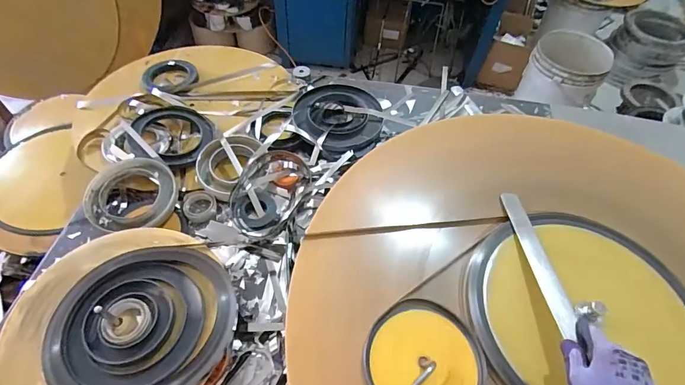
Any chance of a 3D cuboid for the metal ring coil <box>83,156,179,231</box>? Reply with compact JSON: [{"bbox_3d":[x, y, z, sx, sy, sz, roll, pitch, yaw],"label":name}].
[{"bbox_3d":[-0.358,0.003,0.658,0.138,0.037,0.134,1,53,-1],"label":"metal ring coil"}]

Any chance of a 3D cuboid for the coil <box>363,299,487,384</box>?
[{"bbox_3d":[0.106,0.217,0.497,0.149,0.023,0.152,1,53,-1],"label":"coil"}]

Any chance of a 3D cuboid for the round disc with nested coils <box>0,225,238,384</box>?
[{"bbox_3d":[-0.298,0.169,0.513,0.284,0.027,0.273,1,53,-1],"label":"round disc with nested coils"}]

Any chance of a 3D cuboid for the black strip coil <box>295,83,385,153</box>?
[{"bbox_3d":[-0.009,-0.162,0.808,0.182,0.029,0.195,1,53,-1],"label":"black strip coil"}]

